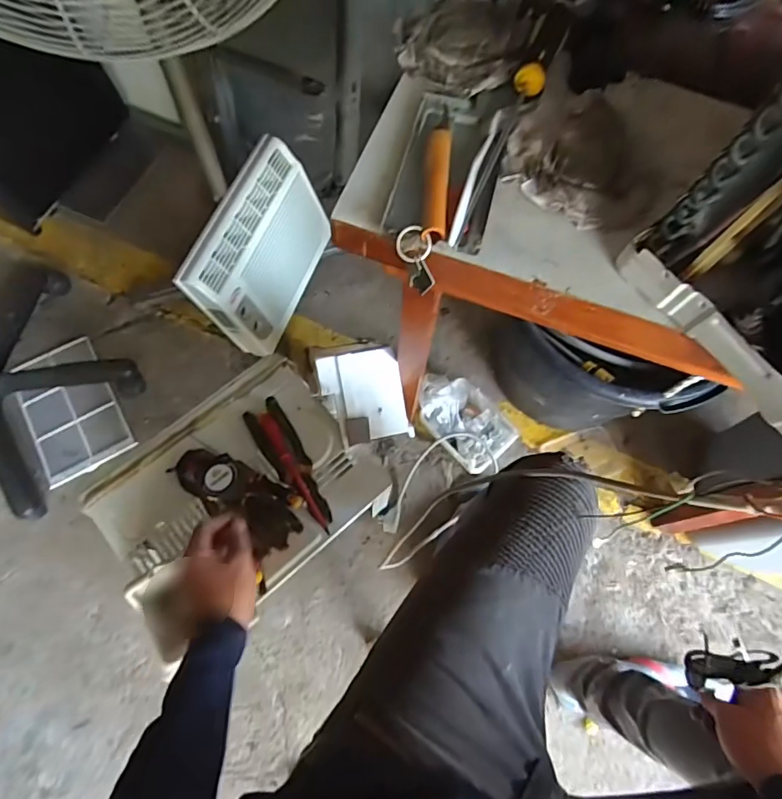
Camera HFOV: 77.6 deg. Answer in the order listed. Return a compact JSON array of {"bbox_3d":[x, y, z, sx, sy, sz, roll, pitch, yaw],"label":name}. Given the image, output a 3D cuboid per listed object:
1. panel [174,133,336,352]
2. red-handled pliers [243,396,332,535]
[{"bbox_3d":[-0.274,-0.336,1.098,0.066,0.280,0.410,12,71,30],"label":"panel"},{"bbox_3d":[-0.169,0.109,0.813,0.063,0.030,0.237,-29,75,-11],"label":"red-handled pliers"}]

